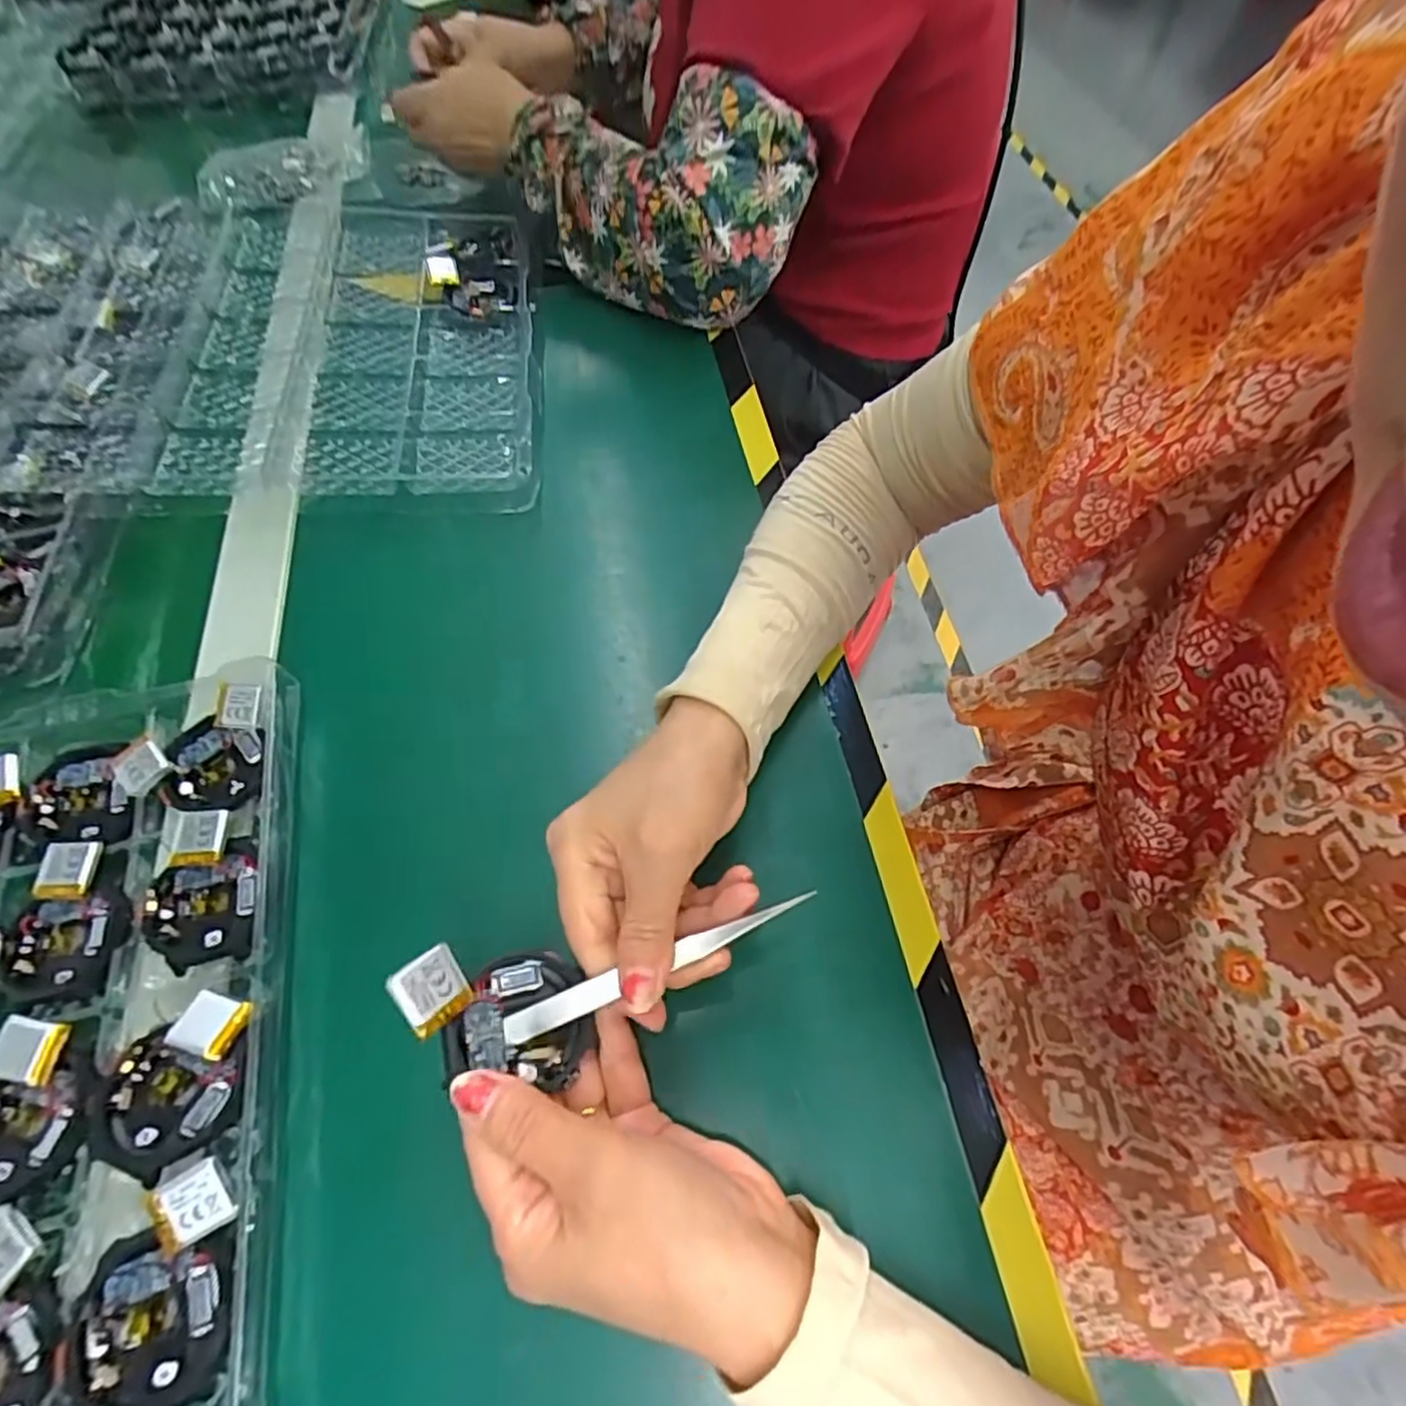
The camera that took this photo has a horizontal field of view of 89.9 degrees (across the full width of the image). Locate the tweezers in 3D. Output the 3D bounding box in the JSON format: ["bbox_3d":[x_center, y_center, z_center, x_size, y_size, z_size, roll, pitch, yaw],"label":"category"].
[{"bbox_3d":[-0.014,0.096,0.262,0.120,0.004,0.010,-20,62,-12],"label":"tweezers"}]

